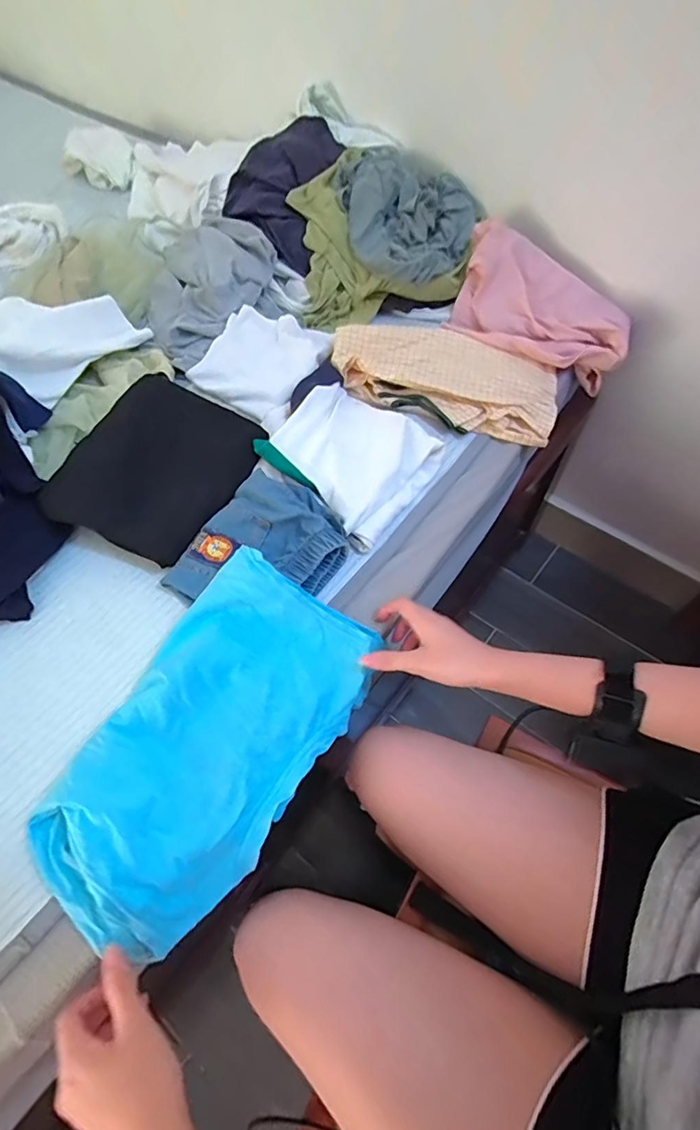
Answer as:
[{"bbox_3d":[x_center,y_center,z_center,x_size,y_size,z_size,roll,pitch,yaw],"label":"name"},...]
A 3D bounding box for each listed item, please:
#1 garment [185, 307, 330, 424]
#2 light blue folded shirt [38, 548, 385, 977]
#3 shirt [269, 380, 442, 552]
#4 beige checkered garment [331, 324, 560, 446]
[{"bbox_3d":[-0.122,-0.289,0.725,0.146,0.029,0.175,22,61,14],"label":"garment"},{"bbox_3d":[-0.123,0.161,0.478,0.177,0.095,0.326,24,62,15],"label":"light blue folded shirt"},{"bbox_3d":[0.005,-0.136,0.633,0.179,0.049,0.175,35,65,21],"label":"shirt"},{"bbox_3d":[0.134,-0.265,0.718,0.307,0.048,0.155,22,61,14],"label":"beige checkered garment"}]

